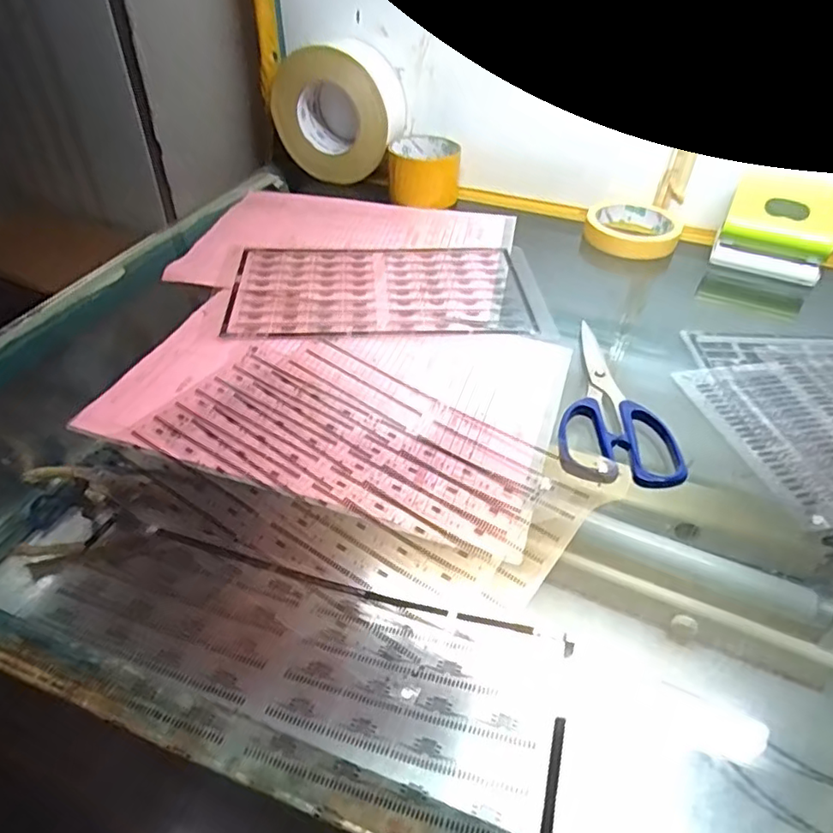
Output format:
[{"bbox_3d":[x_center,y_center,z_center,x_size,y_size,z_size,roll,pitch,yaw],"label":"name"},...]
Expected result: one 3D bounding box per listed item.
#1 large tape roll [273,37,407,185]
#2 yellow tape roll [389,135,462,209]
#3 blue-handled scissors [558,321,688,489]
[{"bbox_3d":[-0.088,-0.344,0.672,0.144,0.127,0.070,9,44,7],"label":"large tape roll"},{"bbox_3d":[0.009,-0.281,0.668,0.077,0.048,0.078,1,44,-1],"label":"yellow tape roll"},{"bbox_3d":[0.129,-0.018,0.421,0.075,0.013,0.173,0,44,-3],"label":"blue-handled scissors"}]

